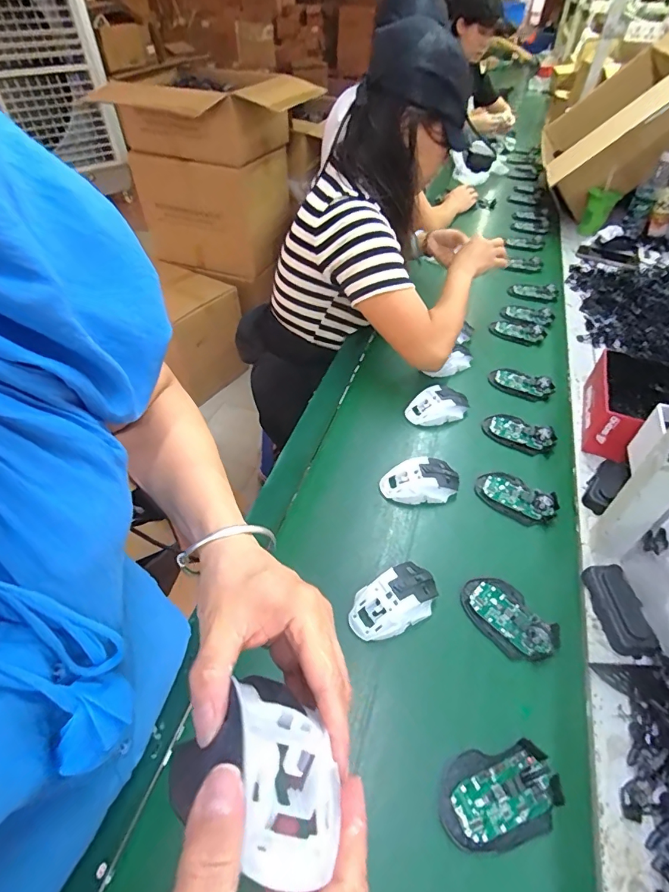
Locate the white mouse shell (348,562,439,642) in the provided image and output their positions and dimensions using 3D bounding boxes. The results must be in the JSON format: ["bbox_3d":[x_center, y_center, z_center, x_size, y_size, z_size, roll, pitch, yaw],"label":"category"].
[{"bbox_3d":[0.073,0.190,0.544,0.122,0.043,0.068,-25,49,-21],"label":"white mouse shell"}]

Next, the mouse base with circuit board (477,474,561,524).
[{"bbox_3d":[0.270,0.076,0.668,0.113,0.018,0.067,29,53,27],"label":"mouse base with circuit board"}]

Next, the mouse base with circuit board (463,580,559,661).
[{"bbox_3d":[0.209,0.204,0.537,0.070,0.020,0.112,-26,50,-22],"label":"mouse base with circuit board"}]

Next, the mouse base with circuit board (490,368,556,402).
[{"bbox_3d":[0.353,-0.117,0.848,0.113,0.022,0.062,26,51,25],"label":"mouse base with circuit board"}]

